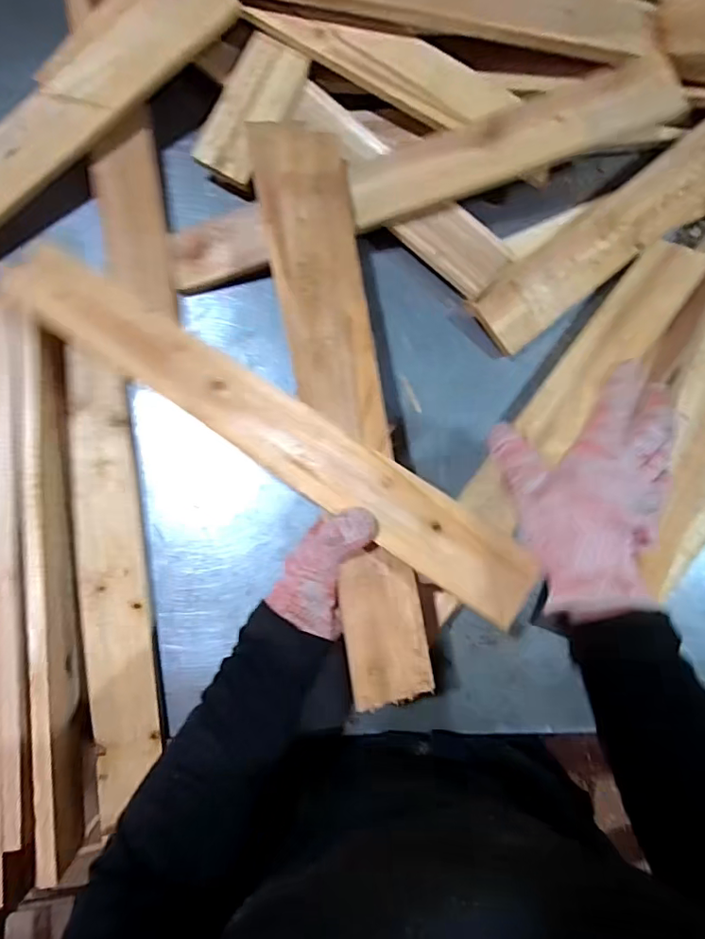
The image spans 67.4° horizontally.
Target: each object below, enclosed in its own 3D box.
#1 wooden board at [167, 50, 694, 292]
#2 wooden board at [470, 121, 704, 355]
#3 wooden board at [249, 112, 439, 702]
[{"bbox_3d":[0.053,-0.281,0.509,0.484,0.024,0.064,-17,84,8],"label":"wooden board"},{"bbox_3d":[0.266,-0.243,0.527,0.330,0.017,0.067,-38,89,-1],"label":"wooden board"},{"bbox_3d":[-0.012,-0.073,0.441,0.075,0.020,0.500,-9,78,-4],"label":"wooden board"}]

